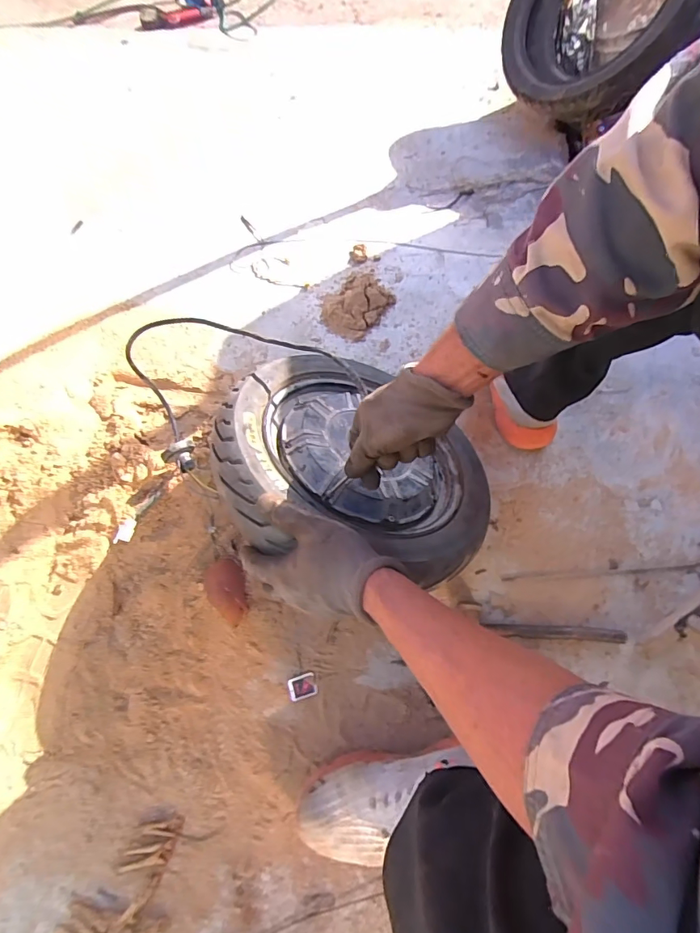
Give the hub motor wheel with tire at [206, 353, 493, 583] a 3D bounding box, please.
[{"bbox_3d":[0.009,-0.001,0.575,0.334,0.122,0.334,15,45,-16],"label":"hub motor wheel with tire"}]

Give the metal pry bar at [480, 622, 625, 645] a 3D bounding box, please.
[{"bbox_3d":[0.281,0.227,0.621,0.185,0.012,0.019,3,66,2],"label":"metal pry bar"}]

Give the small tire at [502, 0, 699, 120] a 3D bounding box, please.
[{"bbox_3d":[0.538,-0.970,0.962,0.160,0.371,0.408,-19,57,-41],"label":"small tire"}]

